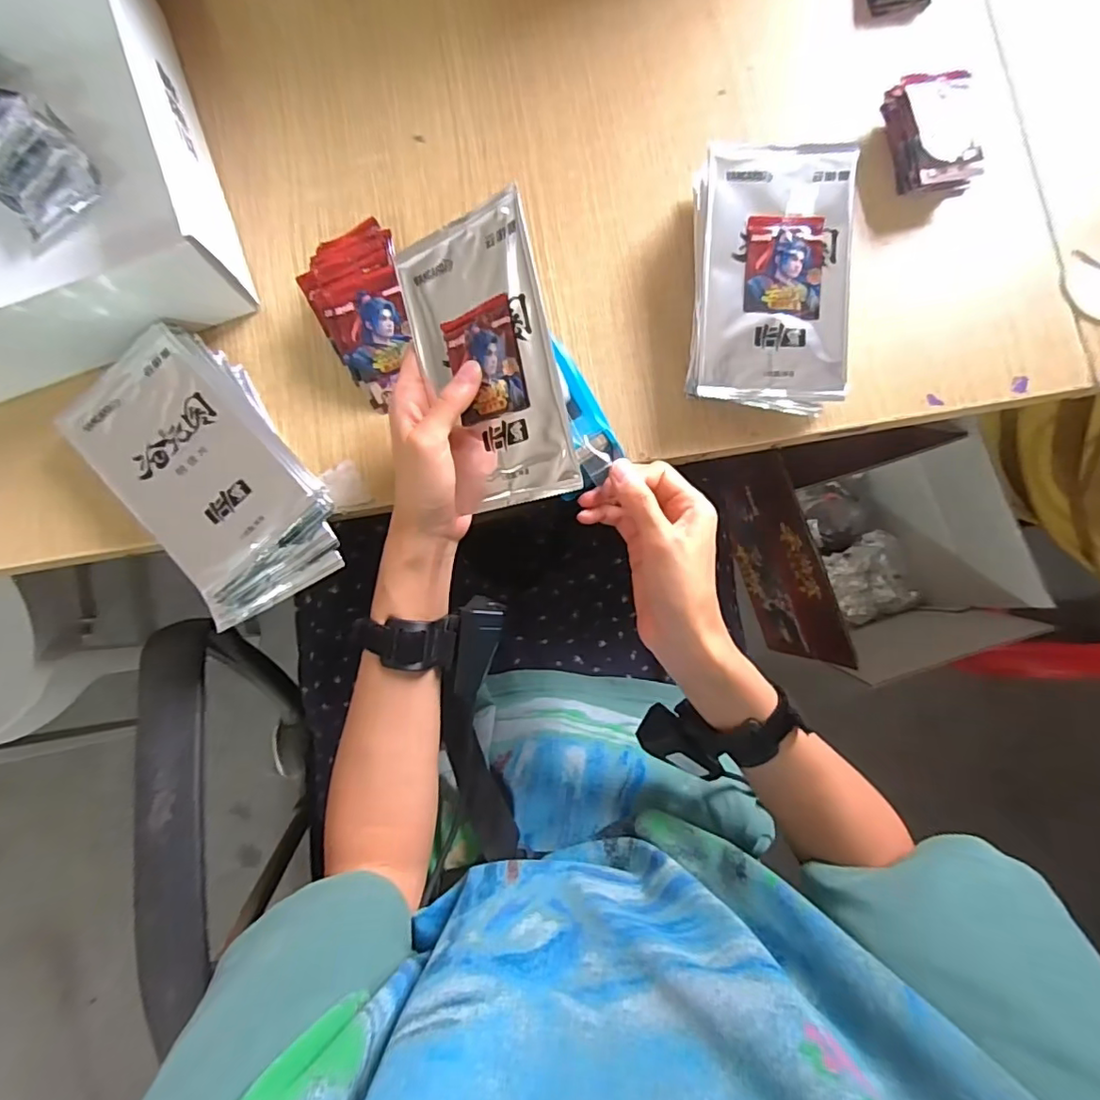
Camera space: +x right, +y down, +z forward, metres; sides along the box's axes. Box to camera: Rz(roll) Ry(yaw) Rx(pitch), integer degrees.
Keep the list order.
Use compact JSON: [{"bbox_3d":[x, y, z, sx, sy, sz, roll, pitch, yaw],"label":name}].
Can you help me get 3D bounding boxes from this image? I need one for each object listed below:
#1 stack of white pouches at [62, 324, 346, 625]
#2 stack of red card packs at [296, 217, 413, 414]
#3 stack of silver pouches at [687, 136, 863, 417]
[{"bbox_3d":[-0.249,-0.055,0.410,0.116,0.038,0.205,-37,85,-4],"label":"stack of white pouches"},{"bbox_3d":[-0.139,-0.183,0.418,0.074,0.042,0.144,-17,84,-2],"label":"stack of red card packs"},{"bbox_3d":[0.159,-0.194,0.410,0.109,0.054,0.178,0,84,0],"label":"stack of silver pouches"}]

